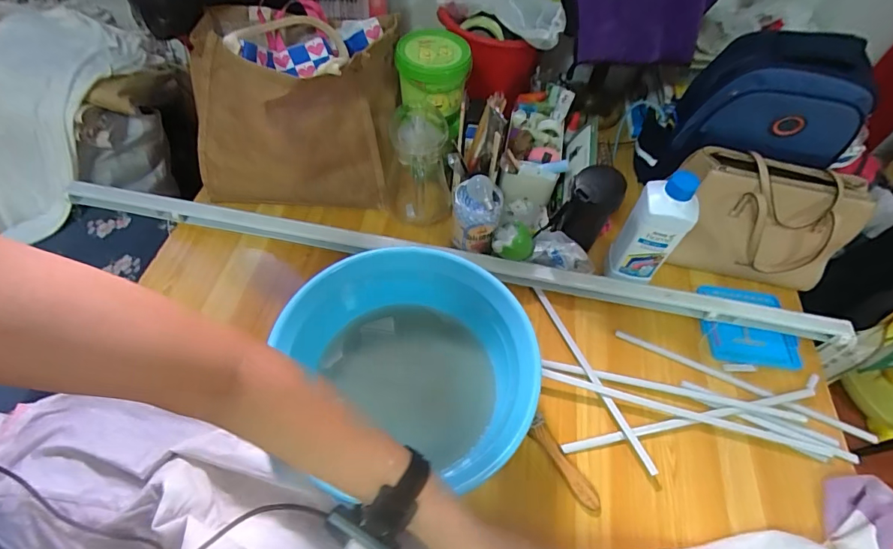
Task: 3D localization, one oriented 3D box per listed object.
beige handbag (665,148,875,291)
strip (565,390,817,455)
[{"bbox_3d":[0.554,-0.094,0.800,0.289,0.187,0.120,14,56,5],"label":"beige handbag"},{"bbox_3d":[0.380,0.225,0.692,0.428,0.009,0.015,-9,58,-9],"label":"strip"}]

